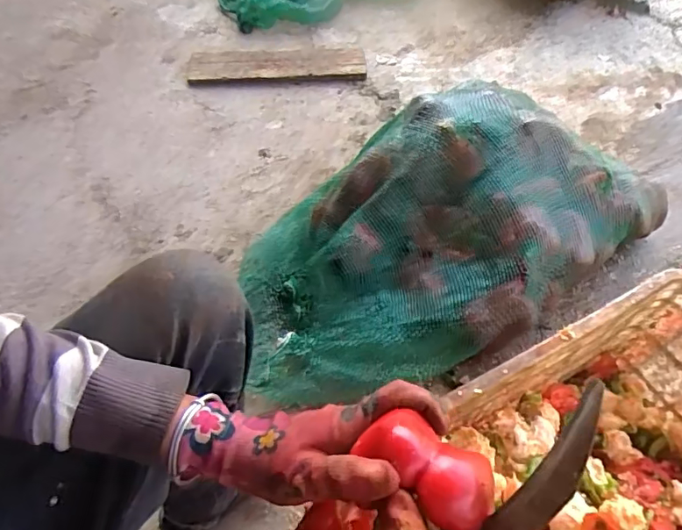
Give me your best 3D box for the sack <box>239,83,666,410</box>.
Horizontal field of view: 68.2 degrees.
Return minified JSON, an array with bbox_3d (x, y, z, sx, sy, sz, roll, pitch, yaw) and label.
[{"bbox_3d":[0.177,-0.059,0.907,0.694,0.245,0.415,-22,58,-16],"label":"sack"}]

